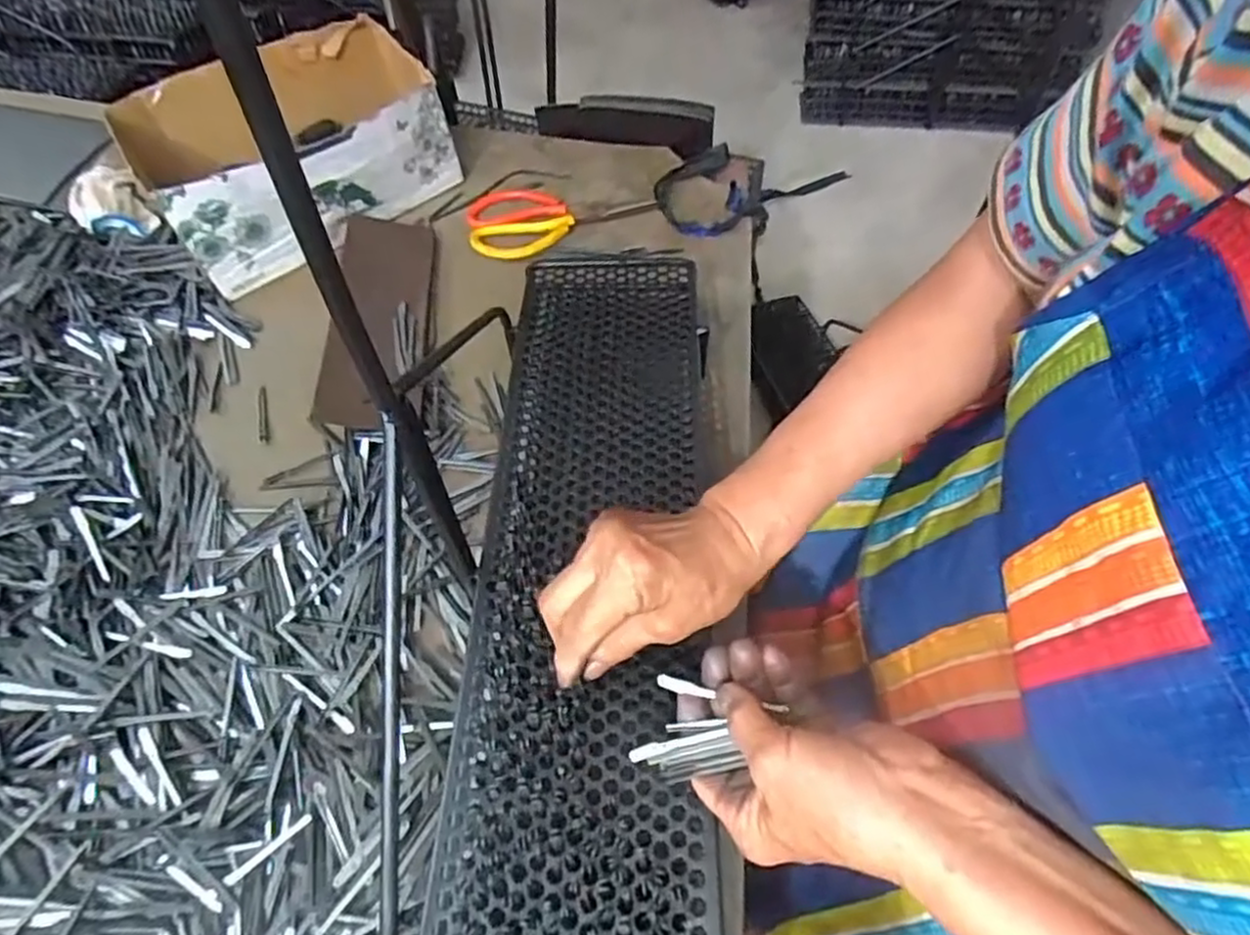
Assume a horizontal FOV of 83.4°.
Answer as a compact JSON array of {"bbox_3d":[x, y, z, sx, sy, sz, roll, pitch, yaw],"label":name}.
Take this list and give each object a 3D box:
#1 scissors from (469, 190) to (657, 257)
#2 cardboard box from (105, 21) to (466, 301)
[{"bbox_3d":[-0.069,-0.274,0.745,0.194,0.012,0.099,-11,57,-7],"label":"scissors"},{"bbox_3d":[-0.331,-0.338,0.725,0.307,0.107,0.210,-34,62,-20],"label":"cardboard box"}]

